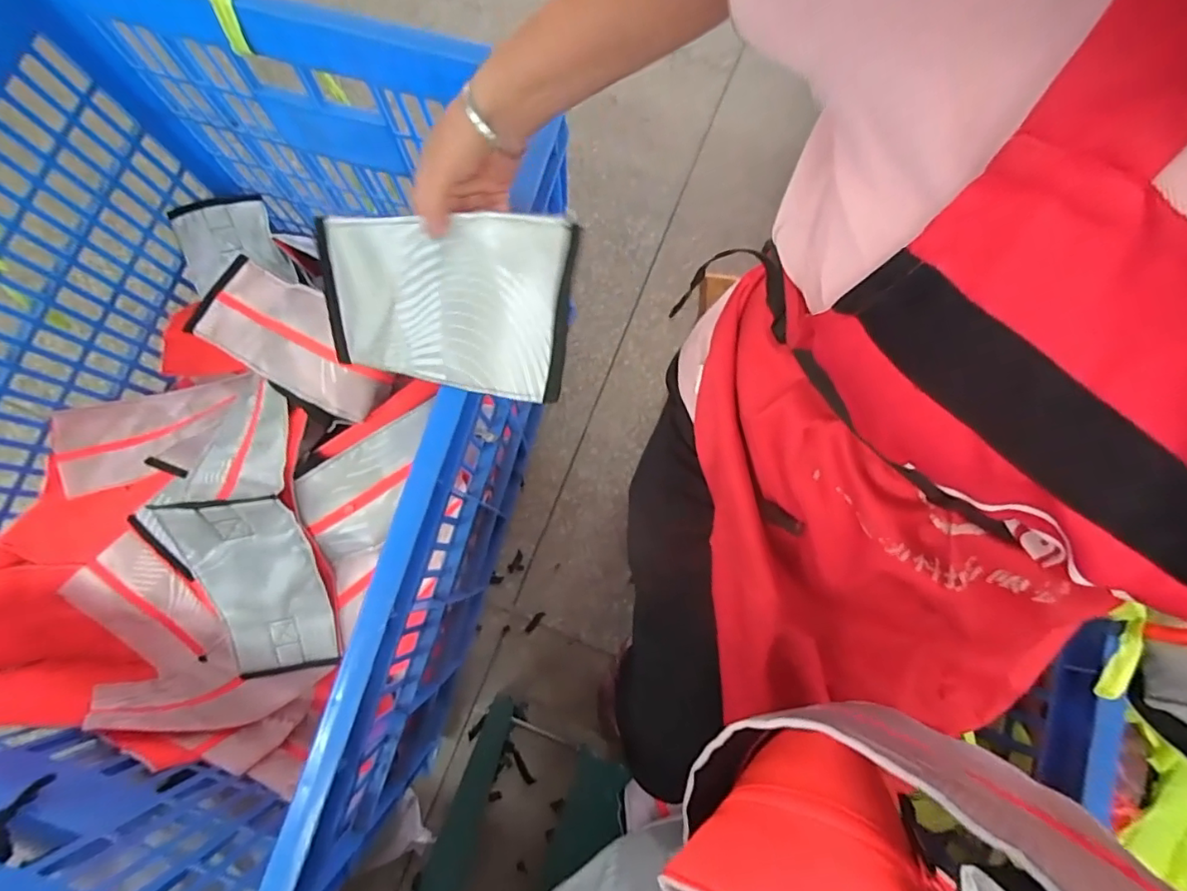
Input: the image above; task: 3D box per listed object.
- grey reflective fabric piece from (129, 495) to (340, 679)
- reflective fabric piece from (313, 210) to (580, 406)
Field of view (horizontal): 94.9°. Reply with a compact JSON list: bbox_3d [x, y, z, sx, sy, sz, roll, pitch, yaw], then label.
[{"bbox_3d":[-0.425,0.182,0.683,0.143,0.042,0.272,-11,111,-8],"label":"grey reflective fabric piece"},{"bbox_3d":[-0.140,-0.122,0.461,0.262,0.027,0.131,13,104,30],"label":"reflective fabric piece"}]

